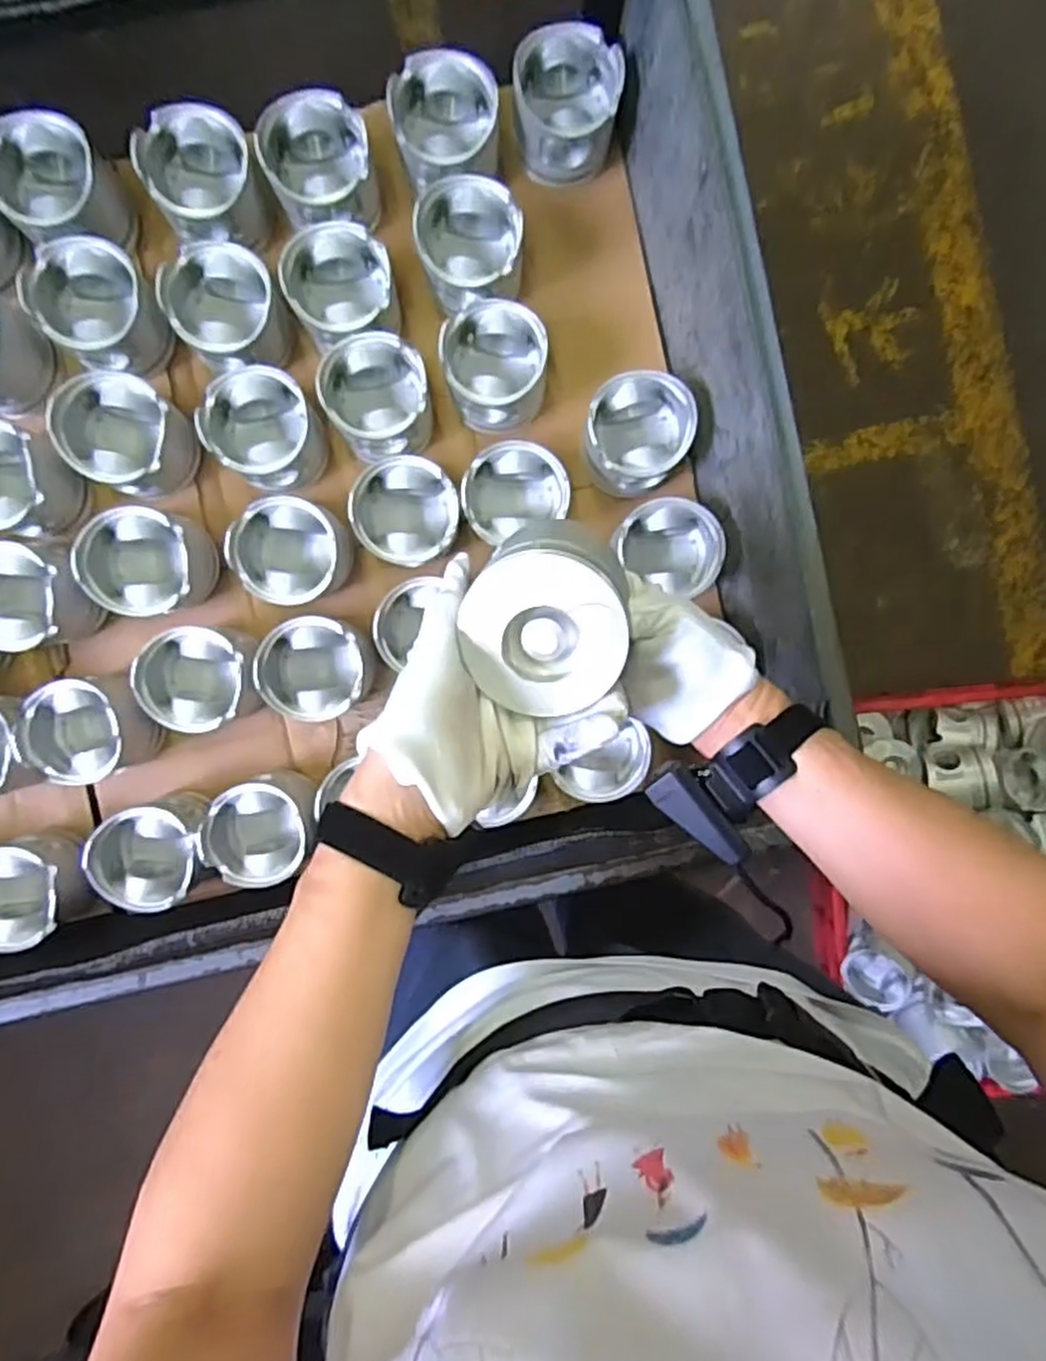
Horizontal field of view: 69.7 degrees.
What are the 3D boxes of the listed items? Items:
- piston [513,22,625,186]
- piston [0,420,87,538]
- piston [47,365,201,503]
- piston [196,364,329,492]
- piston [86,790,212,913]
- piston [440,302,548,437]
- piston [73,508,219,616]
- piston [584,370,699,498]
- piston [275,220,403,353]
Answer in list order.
[{"bbox_3d":[0.038,-0.521,0.690,0.101,0.078,0.105,2,92,-2],"label":"piston"},{"bbox_3d":[-0.452,-0.176,0.668,0.106,0.057,0.094,14,92,-3],"label":"piston"},{"bbox_3d":[-0.357,-0.219,0.675,0.096,0.084,0.090,0,92,-2],"label":"piston"},{"bbox_3d":[-0.233,-0.226,0.683,0.094,0.064,0.101,0,92,-2],"label":"piston"},{"bbox_3d":[-0.337,0.158,0.697,0.096,0.071,0.096,9,92,-2],"label":"piston"},{"bbox_3d":[-0.024,-0.287,0.699,0.091,0.074,0.096,0,92,-2],"label":"piston"},{"bbox_3d":[-0.338,-0.106,0.691,0.093,0.097,0.096,0,92,-2],"label":"piston"},{"bbox_3d":[0.102,-0.225,0.687,0.090,0.083,0.092,0,92,-2],"label":"piston"},{"bbox_3d":[-0.163,-0.350,0.691,0.091,0.082,0.097,0,92,-2],"label":"piston"}]

